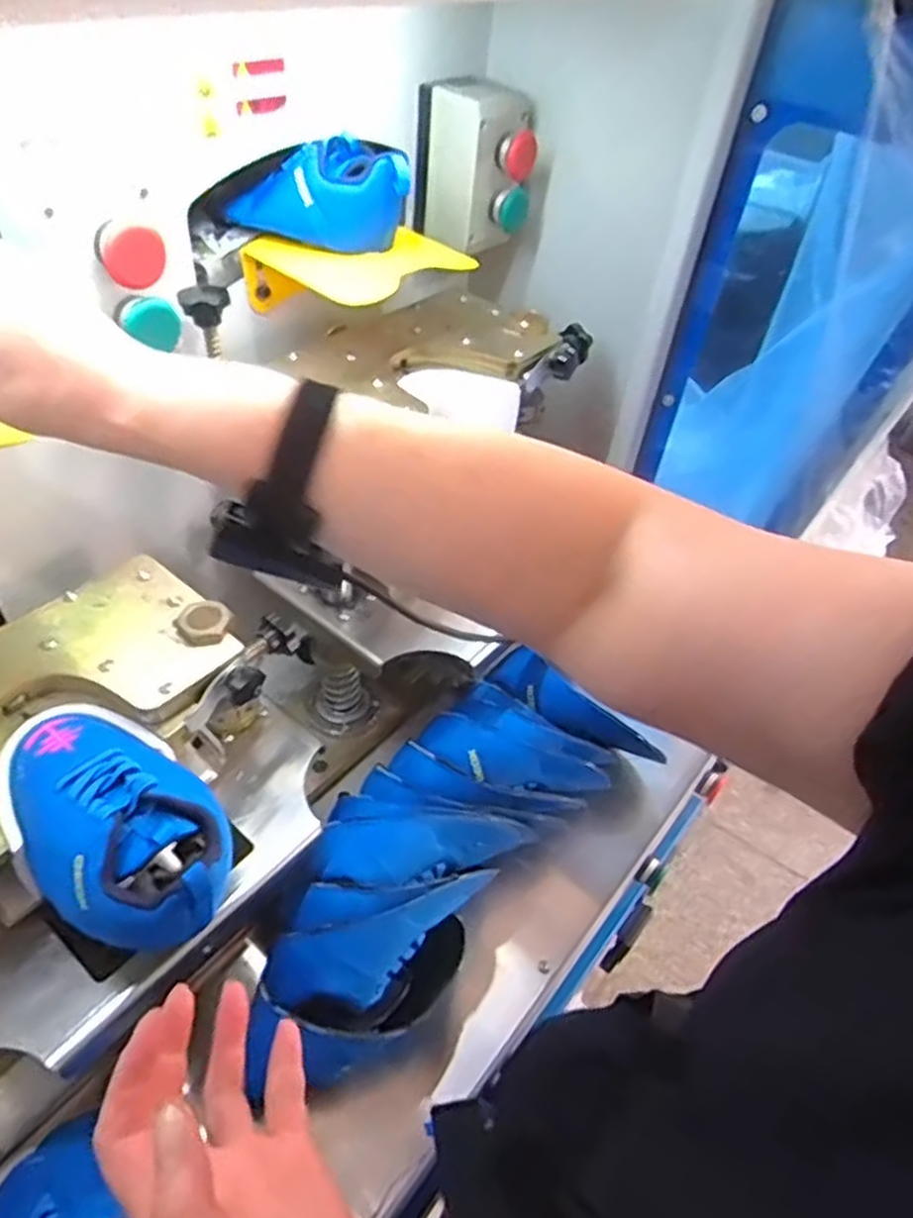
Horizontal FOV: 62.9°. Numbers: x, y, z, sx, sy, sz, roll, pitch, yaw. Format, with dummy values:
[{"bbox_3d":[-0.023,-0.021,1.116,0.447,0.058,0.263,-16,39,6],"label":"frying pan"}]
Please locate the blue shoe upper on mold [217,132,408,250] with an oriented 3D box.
[{"bbox_3d":[-0.108,-0.318,0.576,0.139,0.068,0.071,-2,45,-9],"label":"blue shoe upper on mold"}]

